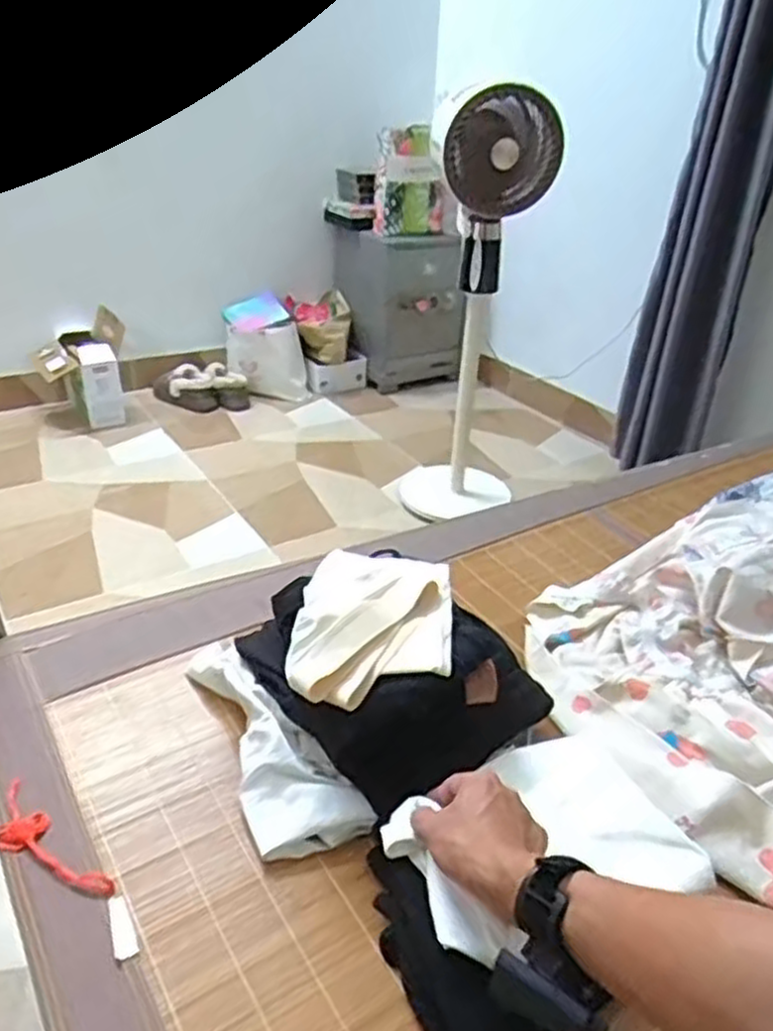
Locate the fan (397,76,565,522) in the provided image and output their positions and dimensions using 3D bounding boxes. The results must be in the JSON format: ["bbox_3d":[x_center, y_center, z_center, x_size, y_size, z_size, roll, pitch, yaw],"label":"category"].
[{"bbox_3d":[0.219,-0.480,1.850,0.261,0.985,0.275,13,32,16],"label":"fan"}]

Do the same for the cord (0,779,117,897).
[{"bbox_3d":[-0.298,0.283,0.646,0.159,0.010,0.053,25,37,32],"label":"cord"}]

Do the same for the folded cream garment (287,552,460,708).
[{"bbox_3d":[-0.011,0.102,0.727,0.145,0.041,0.173,5,30,2],"label":"folded cream garment"}]

